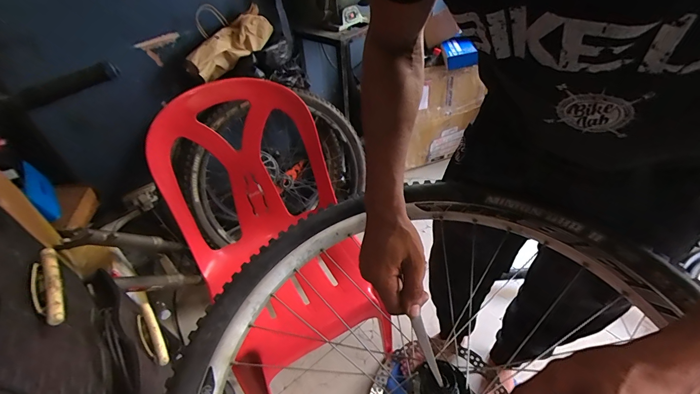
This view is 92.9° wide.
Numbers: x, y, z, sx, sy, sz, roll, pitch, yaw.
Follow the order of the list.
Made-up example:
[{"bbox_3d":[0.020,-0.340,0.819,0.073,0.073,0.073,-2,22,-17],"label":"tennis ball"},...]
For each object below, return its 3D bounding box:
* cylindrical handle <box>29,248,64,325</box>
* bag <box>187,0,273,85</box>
[{"bbox_3d":[-0.407,0.121,0.444,0.037,0.018,0.134,-29,49,-23],"label":"cylindrical handle"},{"bbox_3d":[-0.405,-0.525,1.087,0.093,0.183,0.289,32,70,33],"label":"bag"}]

